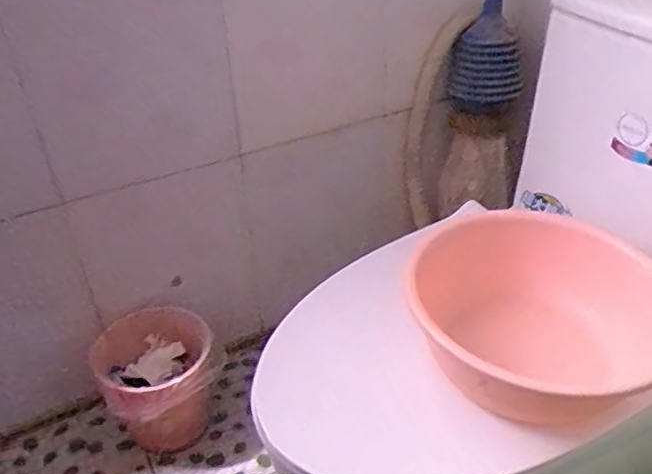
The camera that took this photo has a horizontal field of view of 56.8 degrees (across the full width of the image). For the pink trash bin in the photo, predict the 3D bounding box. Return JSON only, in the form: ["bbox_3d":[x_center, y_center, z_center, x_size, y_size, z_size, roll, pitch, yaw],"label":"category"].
[{"bbox_3d":[-0.291,0.262,1.098,0.204,0.191,0.220,-1,36,1],"label":"pink trash bin"}]

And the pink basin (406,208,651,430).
[{"bbox_3d":[0.220,0.105,0.662,0.239,0.140,0.259,-1,36,1],"label":"pink basin"}]

